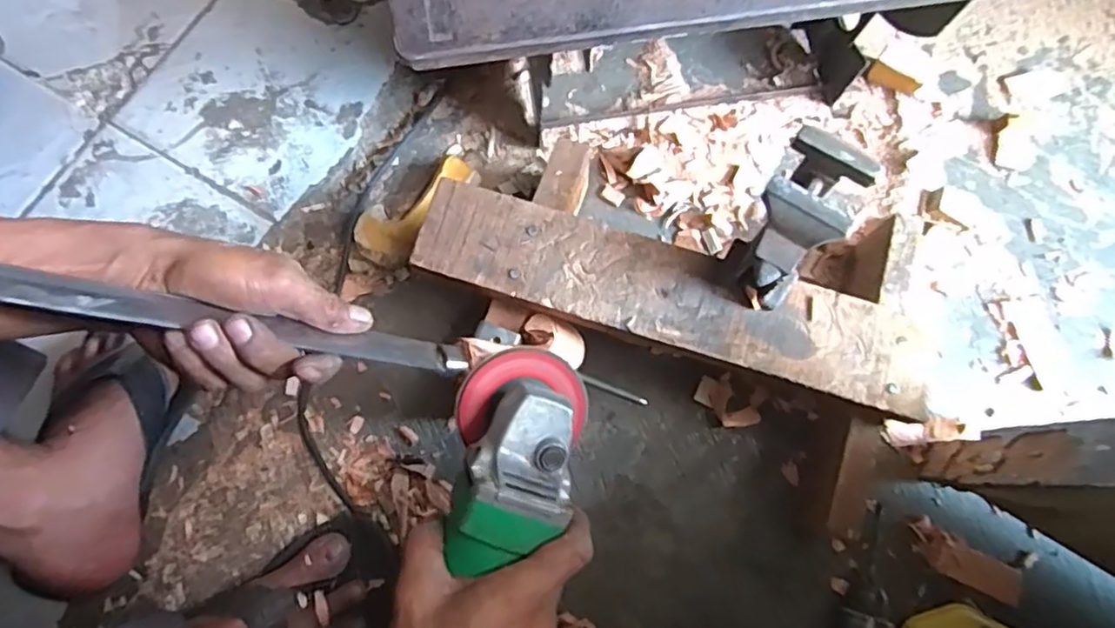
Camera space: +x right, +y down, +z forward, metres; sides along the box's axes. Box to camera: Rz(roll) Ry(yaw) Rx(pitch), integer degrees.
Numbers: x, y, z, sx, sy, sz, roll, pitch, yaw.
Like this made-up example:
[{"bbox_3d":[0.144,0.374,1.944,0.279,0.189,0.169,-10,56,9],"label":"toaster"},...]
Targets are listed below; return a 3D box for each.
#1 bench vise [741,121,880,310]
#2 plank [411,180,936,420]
[{"bbox_3d":[0.170,-0.065,0.450,0.060,0.088,0.115,29,77,6],"label":"bench vise"},{"bbox_3d":[0.089,-0.010,0.492,0.398,0.033,0.080,17,76,3],"label":"plank"}]

